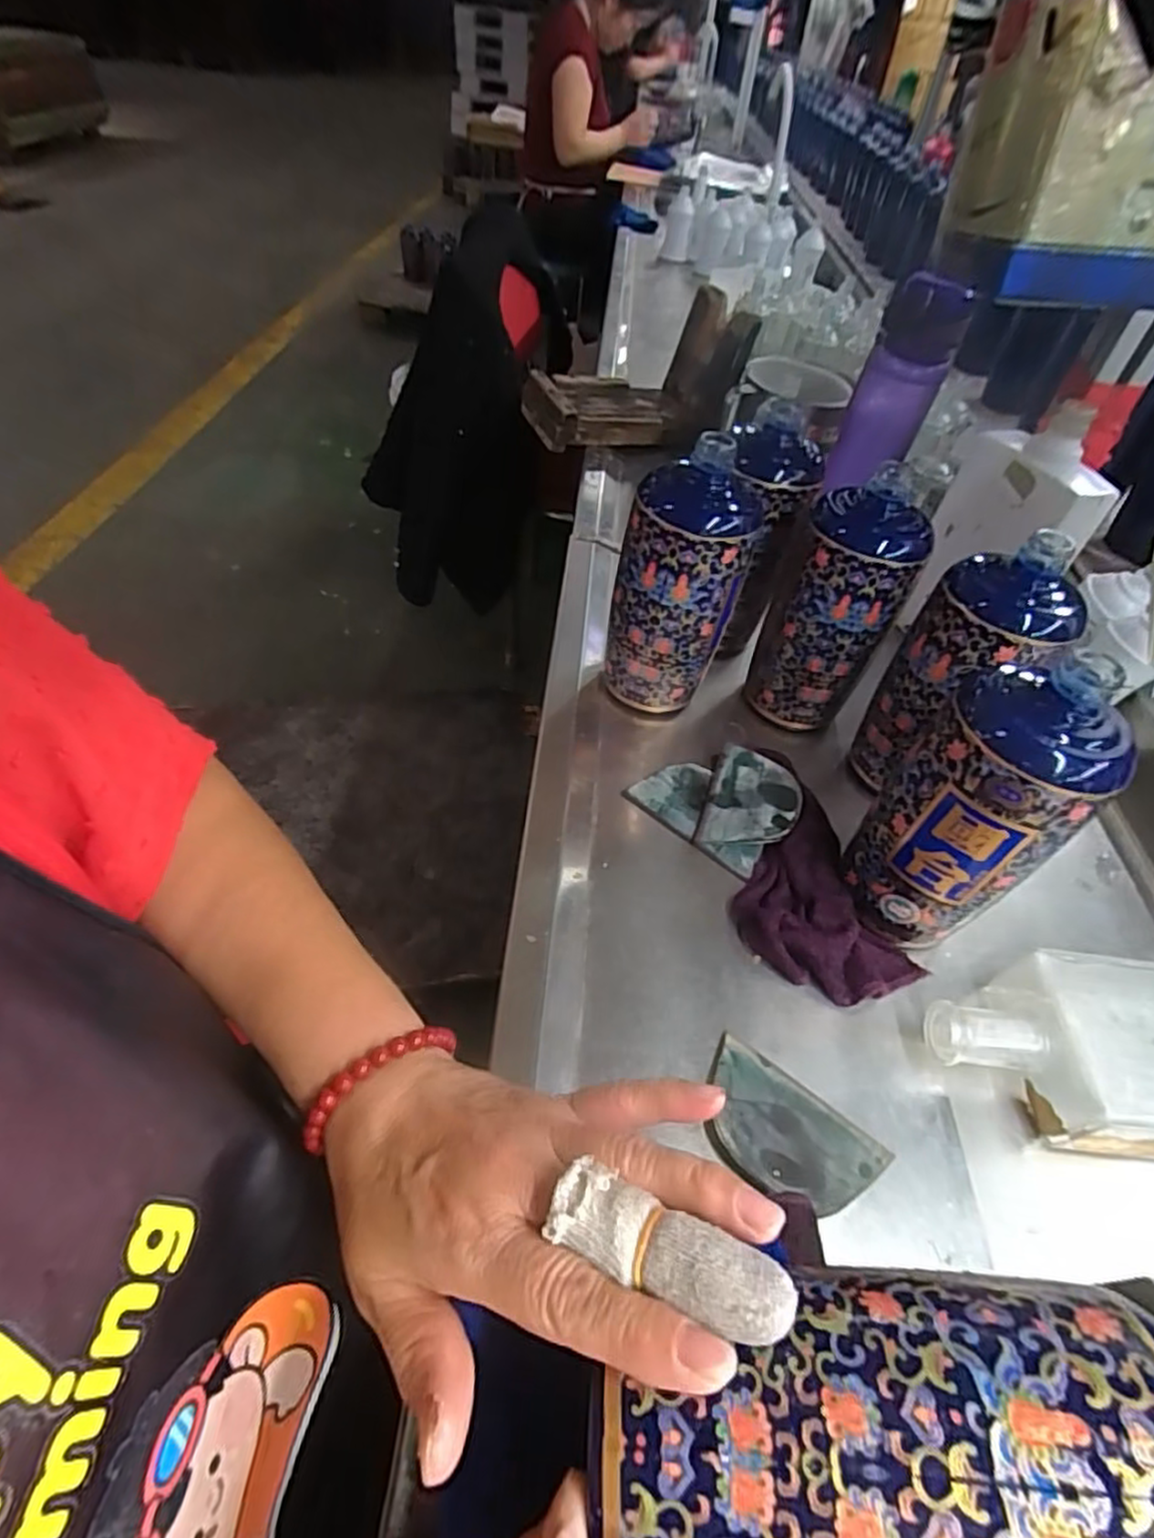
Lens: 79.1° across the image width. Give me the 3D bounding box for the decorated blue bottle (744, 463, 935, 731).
[{"bbox_3d":[0.181,-0.112,0.497,0.082,0.166,0.071,21,52,13],"label":"decorated blue bottle"}]

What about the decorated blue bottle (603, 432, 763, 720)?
[{"bbox_3d":[0.069,-0.125,0.476,0.078,0.167,0.066,34,55,21],"label":"decorated blue bottle"}]

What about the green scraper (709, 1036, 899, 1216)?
[{"bbox_3d":[0.100,0.176,0.334,0.088,0.004,0.055,32,43,17],"label":"green scraper"}]

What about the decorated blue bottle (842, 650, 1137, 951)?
[{"bbox_3d":[0.204,0.022,0.367,0.070,0.167,0.073,-2,50,-6],"label":"decorated blue bottle"}]

